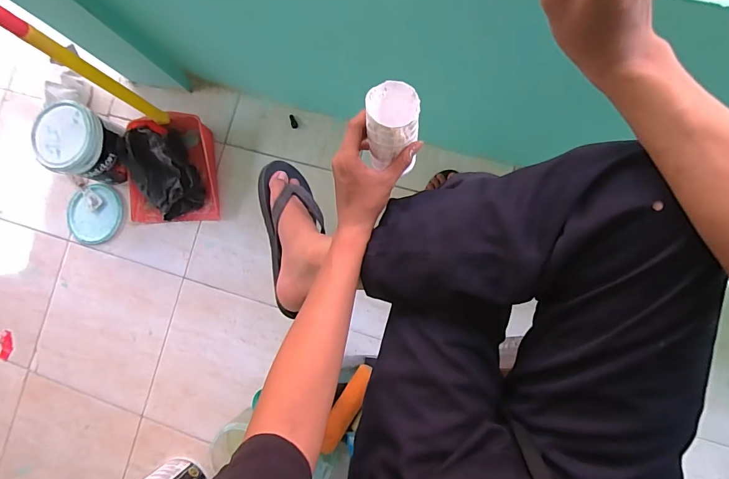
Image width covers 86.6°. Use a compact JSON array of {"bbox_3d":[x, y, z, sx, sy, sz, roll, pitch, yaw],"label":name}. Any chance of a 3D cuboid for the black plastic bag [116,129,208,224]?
[{"bbox_3d":[-0.561,-0.198,1.101,0.152,0.124,0.248,-24,82,4],"label":"black plastic bag"}]

